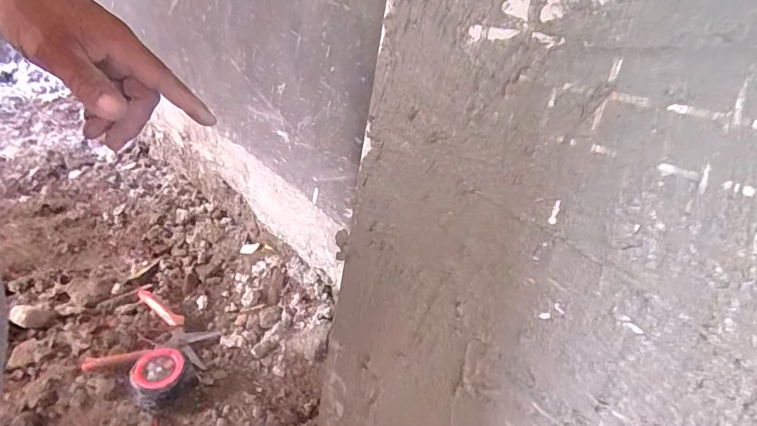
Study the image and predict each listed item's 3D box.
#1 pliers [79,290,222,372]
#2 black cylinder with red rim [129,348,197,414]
[{"bbox_3d":[-0.310,0.169,0.640,0.143,0.035,0.152,5,34,4],"label":"pliers"},{"bbox_3d":[-0.276,0.214,0.566,0.069,0.047,0.066,1,34,-1],"label":"black cylinder with red rim"}]

